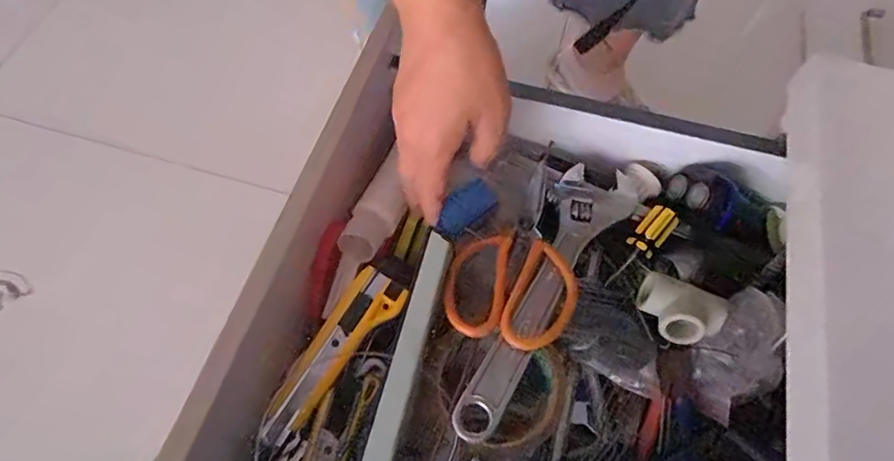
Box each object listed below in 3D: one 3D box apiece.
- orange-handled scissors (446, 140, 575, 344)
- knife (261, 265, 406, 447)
[{"bbox_3d":[0.054,0.003,0.381,0.085,0.033,0.170,13,65,5],"label":"orange-handled scissors"},{"bbox_3d":[-0.082,0.089,0.369,0.038,0.017,0.143,34,81,14],"label":"knife"}]

